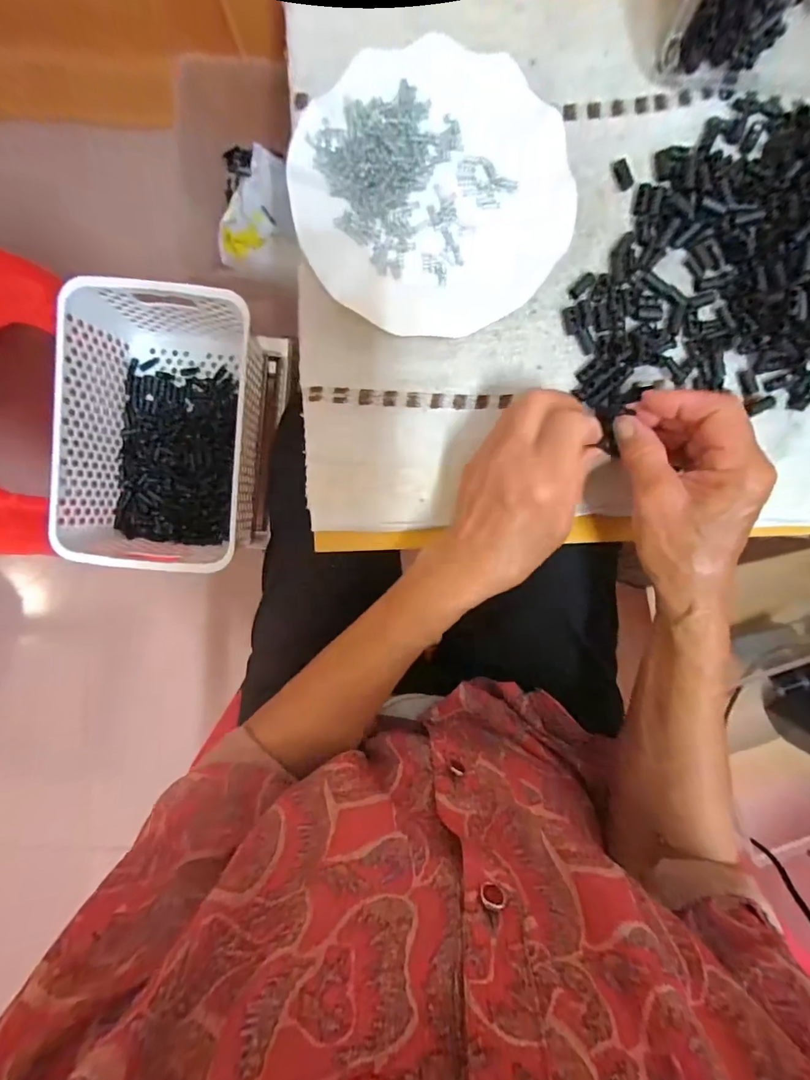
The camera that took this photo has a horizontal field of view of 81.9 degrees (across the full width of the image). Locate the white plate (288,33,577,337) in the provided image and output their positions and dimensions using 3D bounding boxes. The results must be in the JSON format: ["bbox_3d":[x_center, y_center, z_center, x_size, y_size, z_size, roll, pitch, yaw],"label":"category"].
[{"bbox_3d":[0.019,-0.234,0.321,0.177,0.029,0.180,0,95,-1],"label":"white plate"}]

